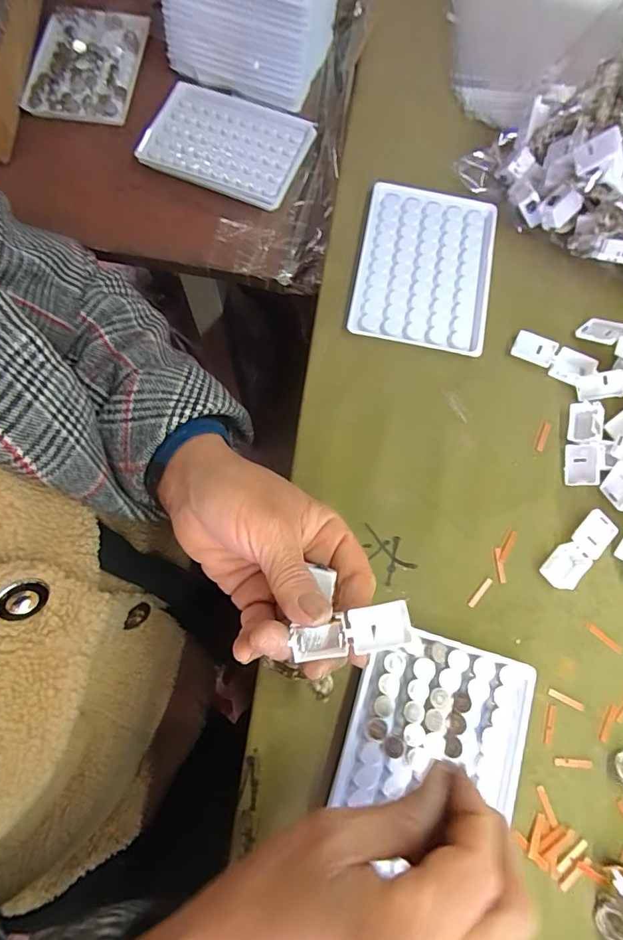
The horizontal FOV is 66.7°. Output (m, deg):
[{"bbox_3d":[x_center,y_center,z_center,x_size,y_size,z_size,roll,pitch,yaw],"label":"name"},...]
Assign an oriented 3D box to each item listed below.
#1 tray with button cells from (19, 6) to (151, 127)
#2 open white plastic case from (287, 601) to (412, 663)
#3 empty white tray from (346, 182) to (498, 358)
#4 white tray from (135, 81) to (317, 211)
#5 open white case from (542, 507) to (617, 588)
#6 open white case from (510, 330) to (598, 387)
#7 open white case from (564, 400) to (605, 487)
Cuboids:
[{"bbox_3d":[-0.207,-0.374,0.432,0.089,0.008,0.126,7,75,0],"label":"tray with button cells"},{"bbox_3d":[0.019,0.076,0.218,0.054,0.012,0.018,-19,74,14],"label":"open white plastic case"},{"bbox_3d":[0.083,-0.147,0.343,0.095,0.008,0.124,11,75,1],"label":"empty white tray"},{"bbox_3d":[-0.075,-0.285,0.412,0.133,0.010,0.093,20,76,4],"label":"white tray"},{"bbox_3d":[0.168,0.050,0.295,0.057,0.006,0.021,-43,81,-11],"label":"open white case"},{"bbox_3d":[0.166,-0.078,0.326,0.054,0.005,0.021,28,99,4],"label":"open white case"},{"bbox_3d":[0.179,-0.017,0.311,0.022,0.009,0.055,1,74,33],"label":"open white case"}]

